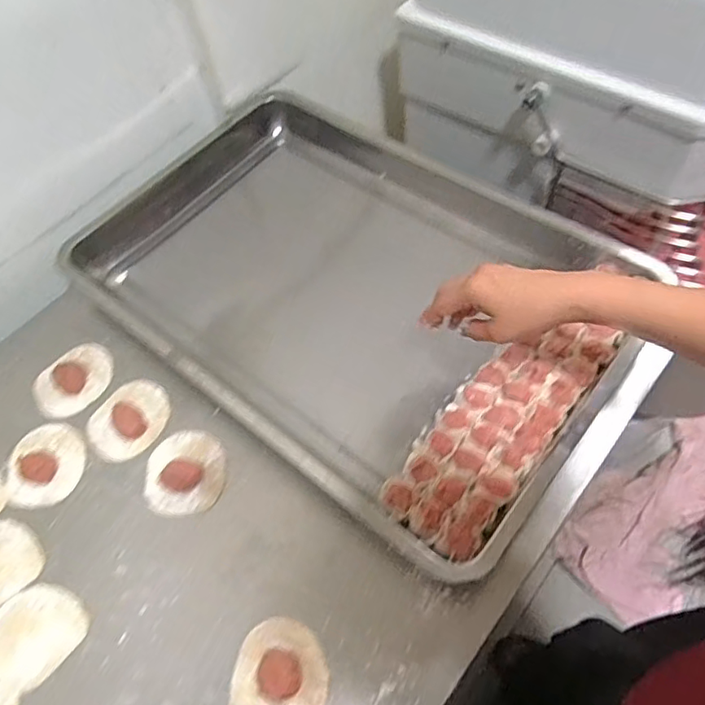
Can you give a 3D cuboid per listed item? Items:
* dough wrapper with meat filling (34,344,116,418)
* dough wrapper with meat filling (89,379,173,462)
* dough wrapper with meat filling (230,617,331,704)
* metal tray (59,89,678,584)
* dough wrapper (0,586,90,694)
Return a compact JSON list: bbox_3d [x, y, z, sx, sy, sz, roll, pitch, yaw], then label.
[{"bbox_3d":[-0.303,0.030,0.621,0.087,0.010,0.067,-37,62,-18],"label":"dough wrapper with meat filling"},{"bbox_3d":[-0.232,0.068,0.590,0.082,0.009,0.081,-2,57,3],"label":"dough wrapper with meat filling"},{"bbox_3d":[-0.057,0.254,0.453,0.076,0.009,0.074,-2,57,3],"label":"dough wrapper with meat filling"},{"bbox_3d":[-0.013,-0.079,0.636,0.582,0.069,0.389,33,65,23],"label":"metal tray"},{"bbox_3d":[-0.278,0.244,0.492,0.080,0.006,0.085,-2,57,3],"label":"dough wrapper"}]

